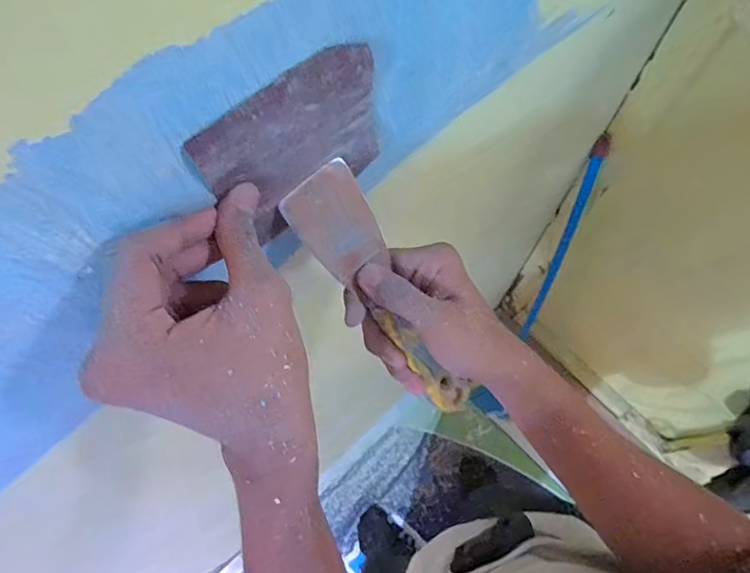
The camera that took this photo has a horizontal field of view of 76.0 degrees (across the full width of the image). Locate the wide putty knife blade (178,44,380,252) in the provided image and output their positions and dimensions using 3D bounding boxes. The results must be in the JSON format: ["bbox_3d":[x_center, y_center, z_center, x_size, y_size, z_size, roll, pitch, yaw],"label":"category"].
[{"bbox_3d":[-0.038,-0.071,0.244,0.097,0.087,0.008,-43,72,-13],"label":"wide putty knife blade"}]

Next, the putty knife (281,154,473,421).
[{"bbox_3d":[0.008,0.013,0.307,0.045,0.011,0.188,-35,111,-10],"label":"putty knife"}]

